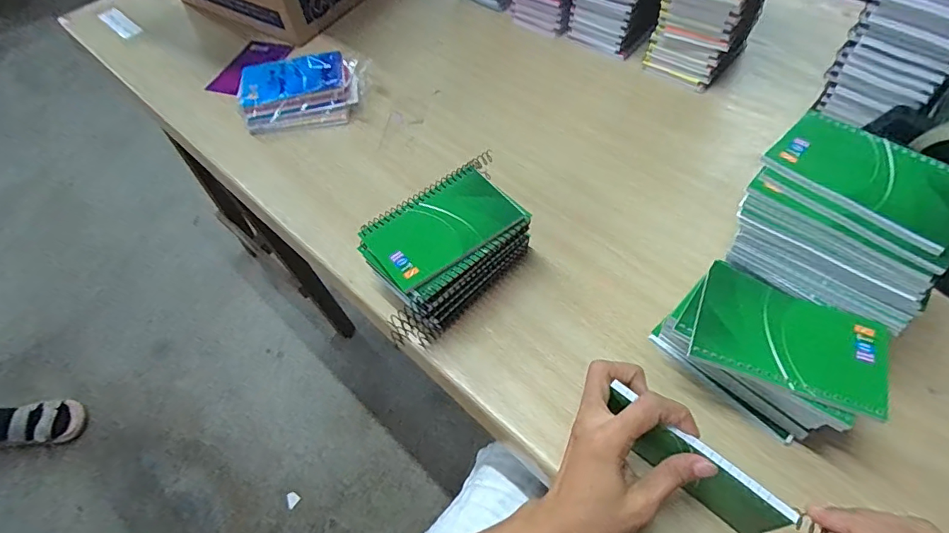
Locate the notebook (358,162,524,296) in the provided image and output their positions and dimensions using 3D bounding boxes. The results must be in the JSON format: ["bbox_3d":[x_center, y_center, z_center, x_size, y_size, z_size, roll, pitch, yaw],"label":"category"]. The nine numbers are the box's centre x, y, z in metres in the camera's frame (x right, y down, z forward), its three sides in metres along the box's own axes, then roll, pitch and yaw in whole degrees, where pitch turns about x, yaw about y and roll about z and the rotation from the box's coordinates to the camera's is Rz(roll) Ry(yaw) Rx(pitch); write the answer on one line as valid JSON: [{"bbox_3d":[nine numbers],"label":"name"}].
[{"bbox_3d":[-0.031,-0.039,0.446,0.129,0.009,0.086,-33,59,-17],"label":"notebook"}]

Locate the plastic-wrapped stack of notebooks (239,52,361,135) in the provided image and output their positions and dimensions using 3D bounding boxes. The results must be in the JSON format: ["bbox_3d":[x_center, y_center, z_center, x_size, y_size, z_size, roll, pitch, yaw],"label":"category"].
[{"bbox_3d":[-0.228,-0.230,0.650,0.155,0.046,0.101,-6,55,0],"label":"plastic-wrapped stack of notebooks"}]

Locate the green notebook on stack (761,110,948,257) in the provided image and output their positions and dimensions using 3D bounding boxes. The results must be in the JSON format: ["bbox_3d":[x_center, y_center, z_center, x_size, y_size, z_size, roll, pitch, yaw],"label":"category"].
[{"bbox_3d":[0.296,-0.071,0.365,0.082,0.008,0.126,-38,61,-20],"label":"green notebook on stack"}]

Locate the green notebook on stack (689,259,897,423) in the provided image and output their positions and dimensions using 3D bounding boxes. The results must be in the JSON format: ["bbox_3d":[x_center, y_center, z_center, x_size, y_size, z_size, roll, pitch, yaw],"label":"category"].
[{"bbox_3d":[0.236,0.052,0.367,0.129,0.008,0.084,19,59,17],"label":"green notebook on stack"}]

